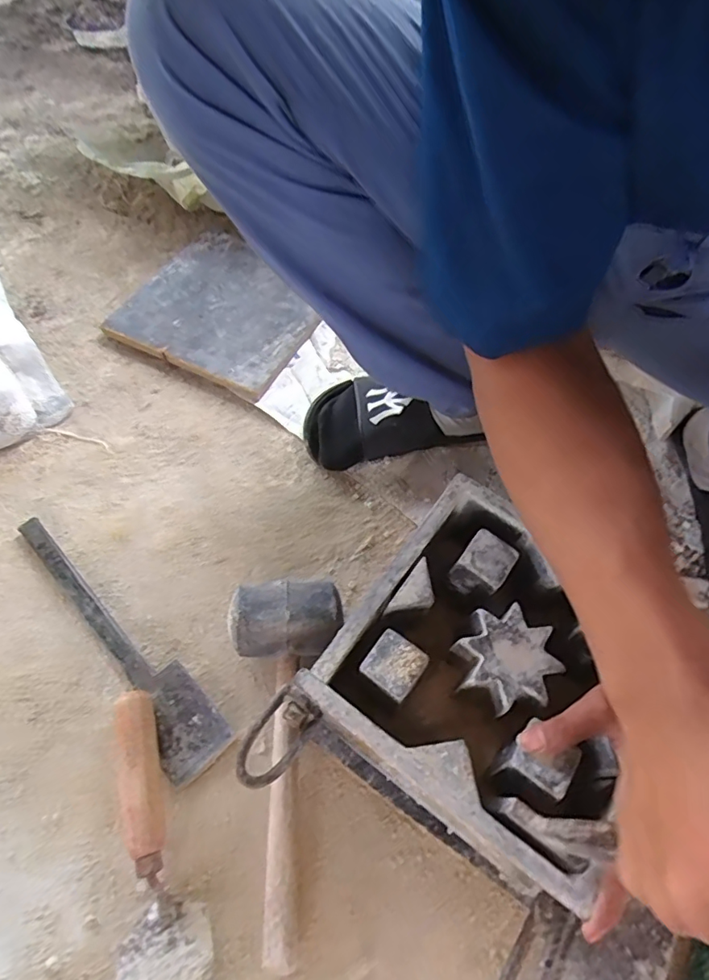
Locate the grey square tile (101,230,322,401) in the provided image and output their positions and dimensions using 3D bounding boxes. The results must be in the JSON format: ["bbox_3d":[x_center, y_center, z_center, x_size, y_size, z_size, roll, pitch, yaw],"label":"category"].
[{"bbox_3d":[-0.175,-0.258,0.731,0.245,0.023,0.243,25,64,11],"label":"grey square tile"}]

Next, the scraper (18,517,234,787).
[{"bbox_3d":[-0.237,0.138,0.515,0.059,0.011,0.315,-39,70,-20],"label":"scraper"}]

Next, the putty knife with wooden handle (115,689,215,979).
[{"bbox_3d":[-0.165,0.298,0.408,0.069,0.054,0.264,-18,64,-12],"label":"putty knife with wooden handle"}]

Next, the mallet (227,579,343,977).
[{"bbox_3d":[-0.044,0.218,0.440,0.098,0.081,0.284,-8,62,-7],"label":"mallet"}]

